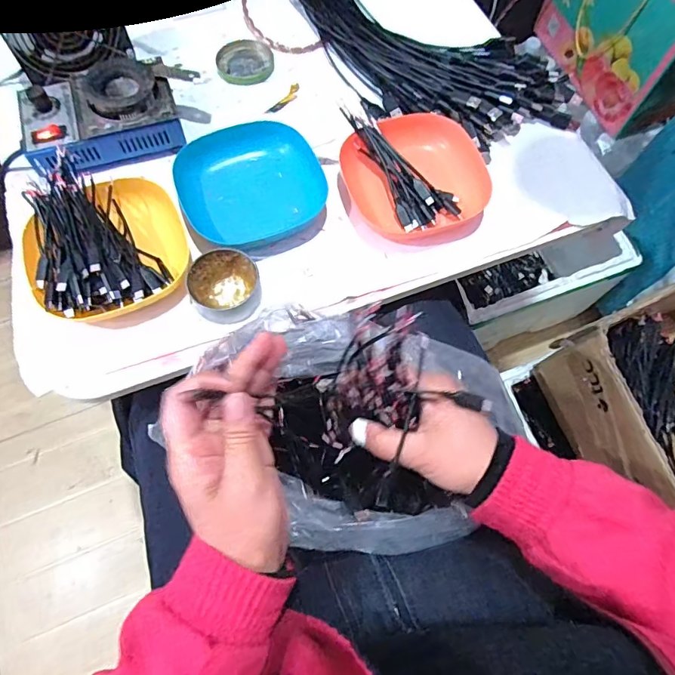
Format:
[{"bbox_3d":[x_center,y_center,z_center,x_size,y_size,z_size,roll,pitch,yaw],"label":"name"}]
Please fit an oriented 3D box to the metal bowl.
[{"bbox_3d":[-0.102,-0.047,0.433,0.060,0.026,0.063,0,68,-1],"label":"metal bowl"}]

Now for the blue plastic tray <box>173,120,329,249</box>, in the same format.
[{"bbox_3d":[-0.087,-0.152,0.478,0.134,0.030,0.133,-23,71,-10],"label":"blue plastic tray"}]

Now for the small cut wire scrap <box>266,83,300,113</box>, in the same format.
[{"bbox_3d":[-0.060,-0.272,0.545,0.012,0.004,0.054,34,71,11],"label":"small cut wire scrap"}]

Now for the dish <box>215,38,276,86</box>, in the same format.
[{"bbox_3d":[-0.108,-0.327,0.563,0.066,0.010,0.061,0,68,-1],"label":"dish"}]

